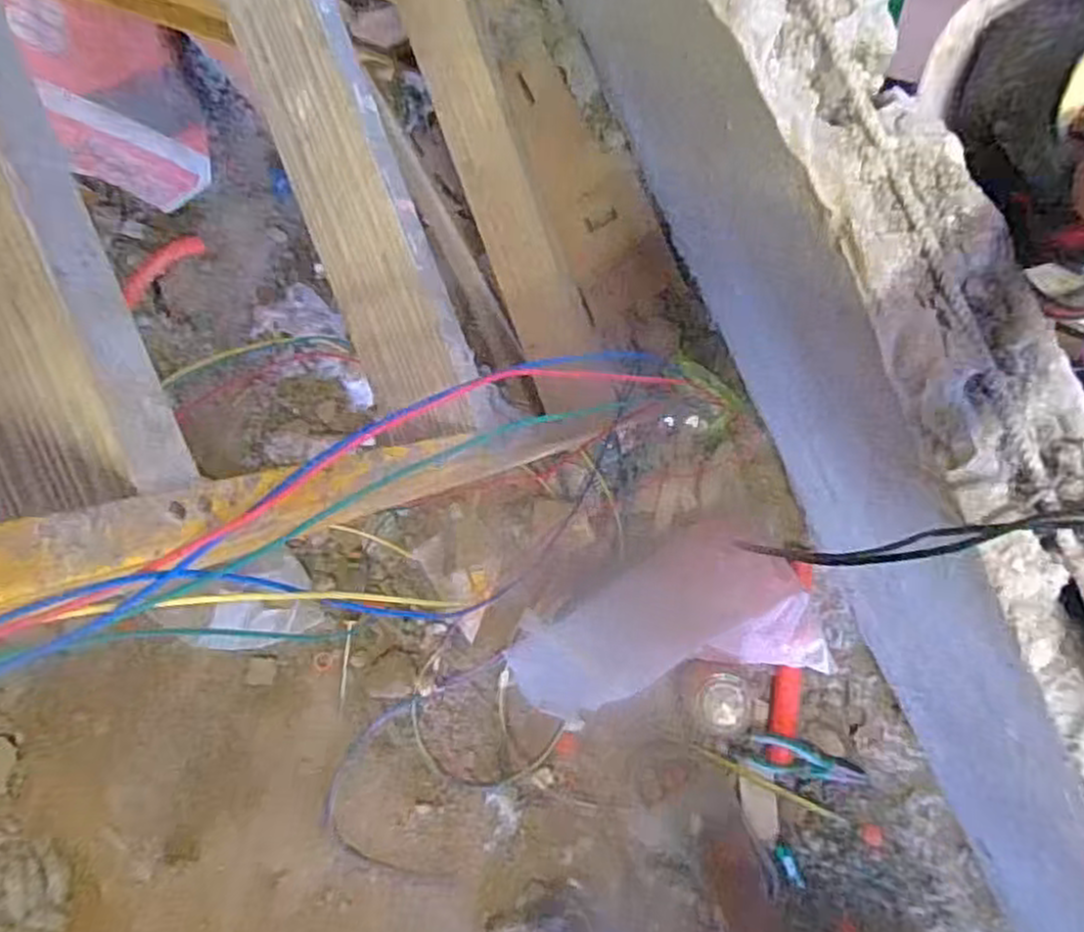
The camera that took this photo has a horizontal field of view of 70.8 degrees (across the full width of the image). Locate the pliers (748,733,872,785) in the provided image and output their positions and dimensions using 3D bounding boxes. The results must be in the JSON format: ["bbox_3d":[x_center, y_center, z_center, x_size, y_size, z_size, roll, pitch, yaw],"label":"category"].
[{"bbox_3d":[0.380,0.420,1.084,0.158,0.021,0.054,7,94,5],"label":"pliers"}]

